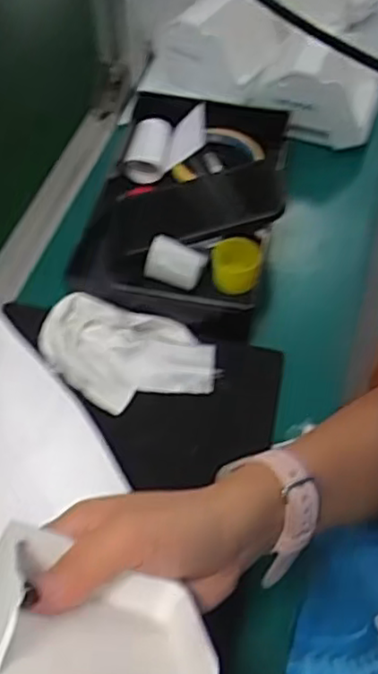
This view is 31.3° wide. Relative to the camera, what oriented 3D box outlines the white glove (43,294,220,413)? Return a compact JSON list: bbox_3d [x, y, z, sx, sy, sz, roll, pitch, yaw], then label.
[{"bbox_3d":[-0.053,0.017,0.552,0.145,0.019,0.085,15,72,3],"label":"white glove"}]

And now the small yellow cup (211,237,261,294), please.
[{"bbox_3d":[0.041,-0.064,0.598,0.040,0.028,0.039,-3,56,-2],"label":"small yellow cup"}]

